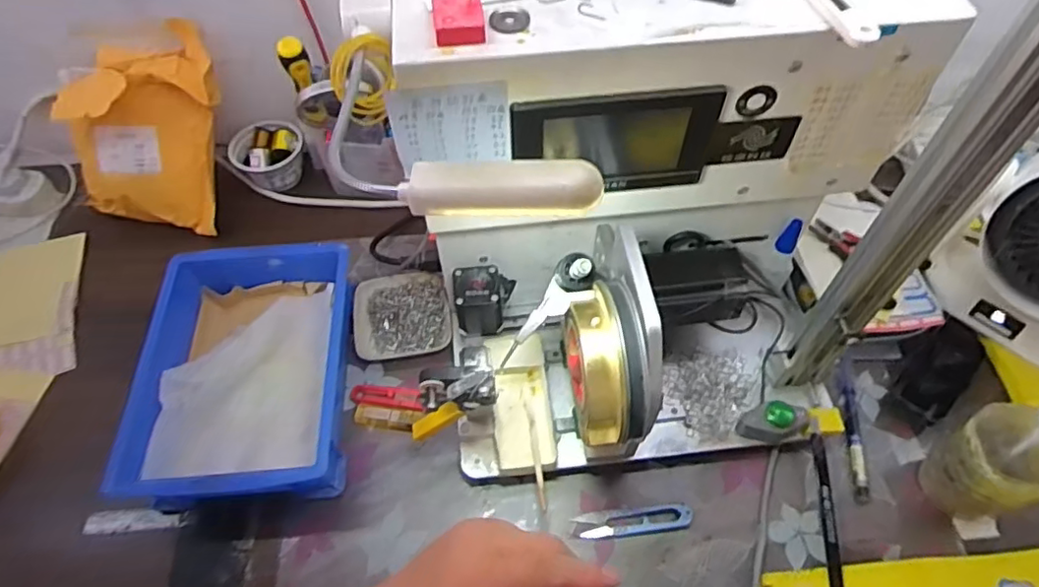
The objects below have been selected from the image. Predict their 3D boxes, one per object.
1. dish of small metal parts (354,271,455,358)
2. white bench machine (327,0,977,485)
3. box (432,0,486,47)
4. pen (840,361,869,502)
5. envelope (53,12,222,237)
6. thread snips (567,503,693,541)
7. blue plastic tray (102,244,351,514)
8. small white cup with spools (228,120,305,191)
[{"bbox_3d":[-0.124,0.020,0.649,0.098,0.018,0.098,-7,57,-3],"label":"dish of small metal parts"},{"bbox_3d":[0.089,-0.027,0.473,0.365,0.341,0.234,-4,57,-1],"label":"white bench machine"},{"bbox_3d":[-0.036,-0.163,0.366,0.029,0.016,0.032,-6,57,-2],"label":"box"},{"bbox_3d":[0.313,0.123,0.576,0.012,0.008,0.142,8,58,7],"label":"pen"},{"bbox_3d":[-0.415,-0.183,0.679,0.151,0.226,0.052,5,29,-16],"label":"envelope"},{"bbox_3d":[0.100,0.199,0.545,0.101,0.010,0.025,-6,57,-2],"label":"thread snips"},{"bbox_3d":[-0.251,0.071,0.588,0.175,0.071,0.245,-3,57,0],"label":"blue plastic tray"},{"bbox_3d":[-0.302,-0.168,0.744,0.077,0.055,0.071,-1,57,1],"label":"small white cup with spools"}]

